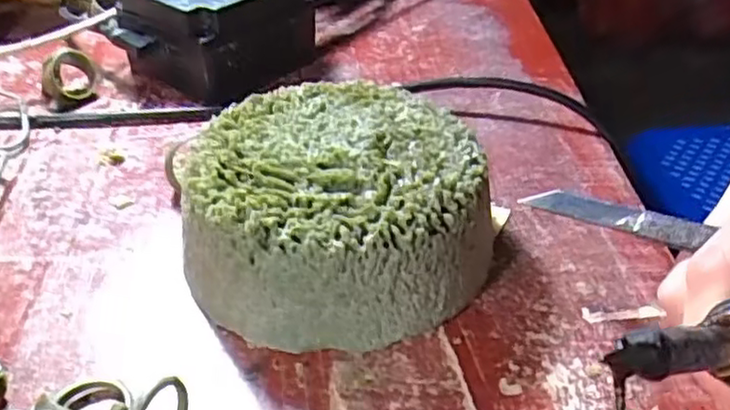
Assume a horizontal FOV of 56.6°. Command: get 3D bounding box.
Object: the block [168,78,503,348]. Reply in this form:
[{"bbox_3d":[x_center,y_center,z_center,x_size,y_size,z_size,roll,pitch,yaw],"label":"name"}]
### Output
[{"bbox_3d":[-0.010,0.001,0.236,0.097,0.046,0.092,0,37,0],"label":"block"}]

